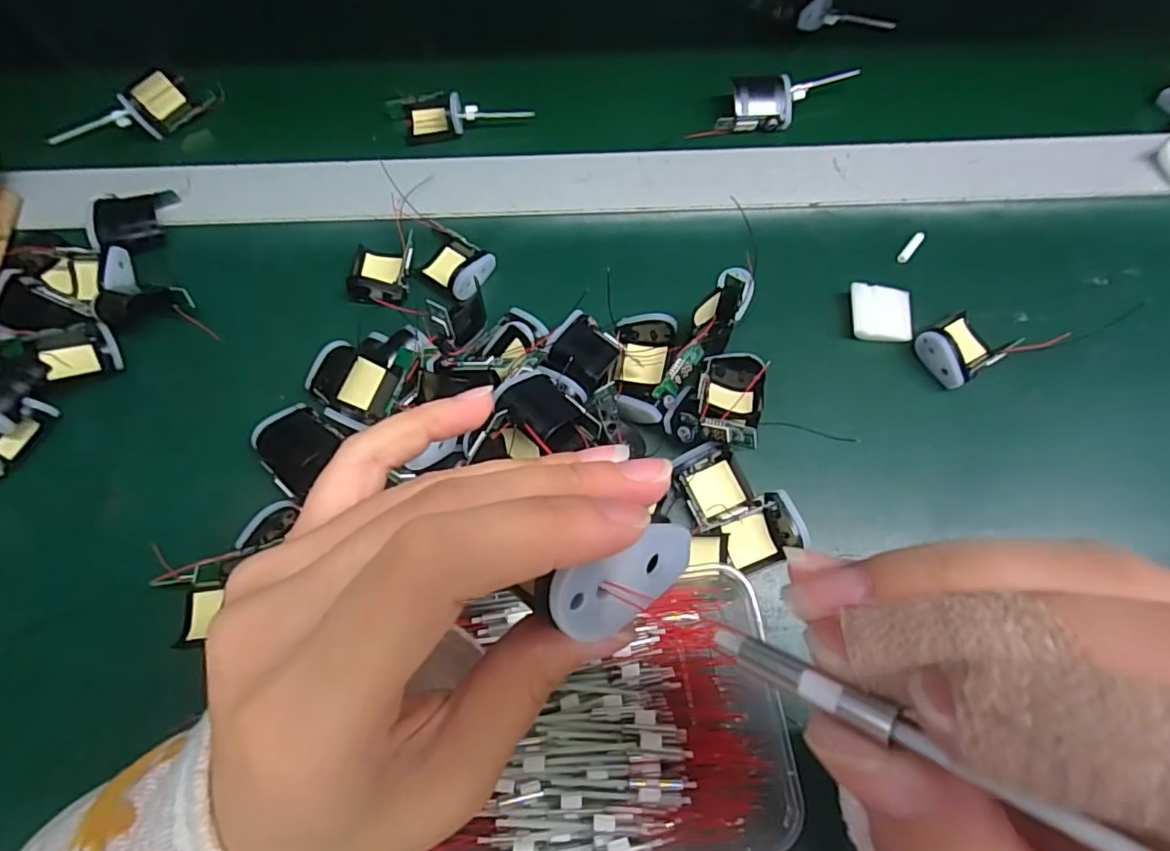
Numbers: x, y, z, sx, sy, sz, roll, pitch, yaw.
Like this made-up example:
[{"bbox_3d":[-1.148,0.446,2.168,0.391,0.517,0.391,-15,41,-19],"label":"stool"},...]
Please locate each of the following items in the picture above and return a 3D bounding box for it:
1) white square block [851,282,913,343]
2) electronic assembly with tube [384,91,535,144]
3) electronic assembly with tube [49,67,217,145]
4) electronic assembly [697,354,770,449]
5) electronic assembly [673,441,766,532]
[{"bbox_3d":[0.181,-0.068,0.358,0.035,0.008,0.036,4,72,3],"label":"white square block"},{"bbox_3d":[-0.092,-0.224,0.424,0.103,0.023,0.034,-3,71,1],"label":"electronic assembly with tube"},{"bbox_3d":[-0.321,-0.221,0.420,0.024,0.034,0.101,37,75,13],"label":"electronic assembly with tube"},{"bbox_3d":[0.080,-0.014,0.321,0.036,0.019,0.065,15,44,6],"label":"electronic assembly"},{"bbox_3d":[0.072,0.032,0.318,0.037,0.016,0.042,-23,72,-6],"label":"electronic assembly"}]

